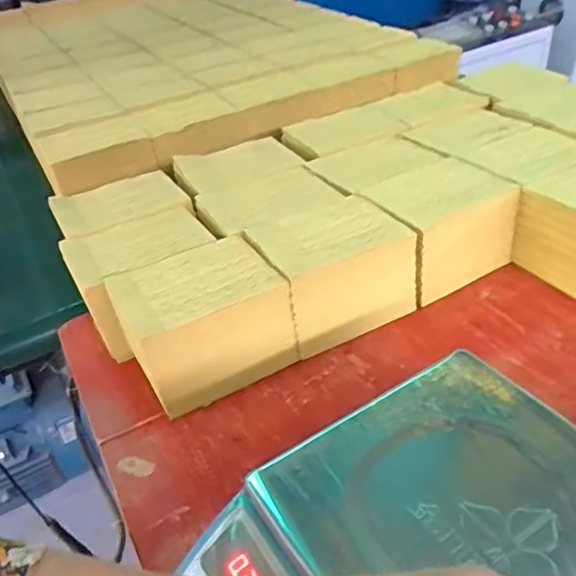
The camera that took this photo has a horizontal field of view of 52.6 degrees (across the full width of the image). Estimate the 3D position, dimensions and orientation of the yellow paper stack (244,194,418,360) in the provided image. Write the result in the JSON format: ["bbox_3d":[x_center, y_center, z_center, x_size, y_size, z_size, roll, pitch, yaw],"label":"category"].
[{"bbox_3d":[0.050,-0.021,0.703,0.162,0.117,0.138,-20,38,-18],"label":"yellow paper stack"}]

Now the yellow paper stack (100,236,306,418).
[{"bbox_3d":[-0.094,0.039,0.644,0.163,0.120,0.119,-22,39,-20],"label":"yellow paper stack"}]

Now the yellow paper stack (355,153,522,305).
[{"bbox_3d":[0.188,-0.080,0.751,0.144,0.133,0.118,-23,39,-22],"label":"yellow paper stack"}]

